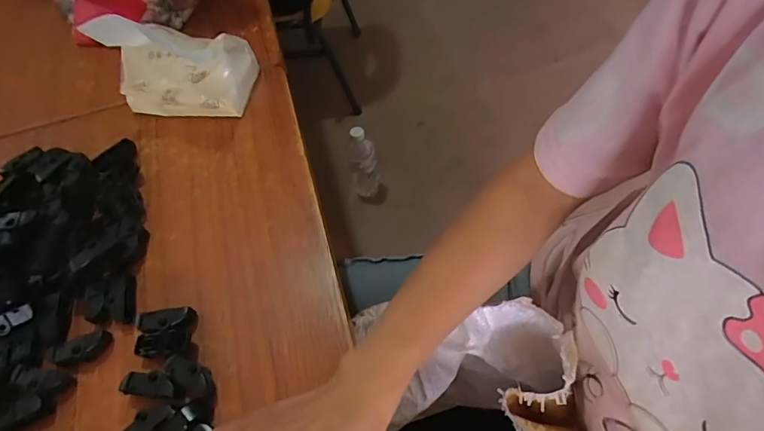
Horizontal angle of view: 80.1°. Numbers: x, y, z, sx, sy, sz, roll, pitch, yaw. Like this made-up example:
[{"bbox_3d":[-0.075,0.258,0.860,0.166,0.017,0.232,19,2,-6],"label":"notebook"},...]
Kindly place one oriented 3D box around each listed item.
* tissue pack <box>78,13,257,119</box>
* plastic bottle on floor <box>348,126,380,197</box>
[{"bbox_3d":[-0.222,-0.176,0.491,0.126,0.113,0.087,5,59,10],"label":"tissue pack"},{"bbox_3d":[-0.043,-0.118,1.093,0.067,0.245,0.053,-8,57,2],"label":"plastic bottle on floor"}]

